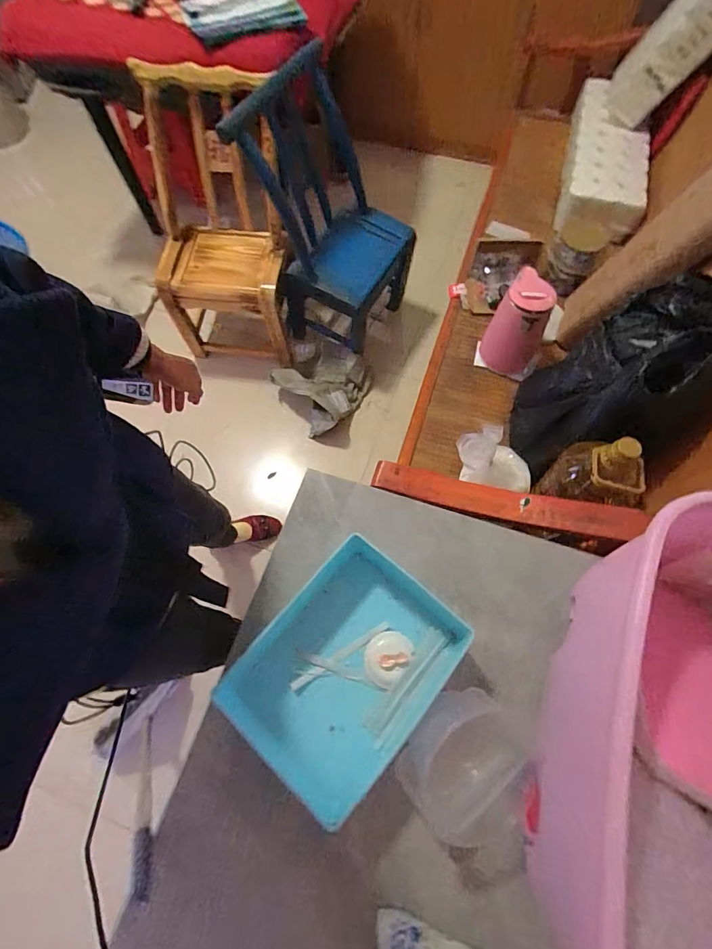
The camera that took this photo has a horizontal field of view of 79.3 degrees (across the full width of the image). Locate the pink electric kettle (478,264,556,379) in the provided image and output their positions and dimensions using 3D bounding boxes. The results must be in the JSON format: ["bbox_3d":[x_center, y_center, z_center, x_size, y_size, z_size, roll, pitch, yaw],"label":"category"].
[{"bbox_3d":[0.430,-0.402,1.159,0.145,0.243,0.168,19,68,10],"label":"pink electric kettle"}]

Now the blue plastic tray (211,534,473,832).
[{"bbox_3d":[-0.012,0.289,0.648,0.249,0.086,0.324,40,73,18],"label":"blue plastic tray"}]

